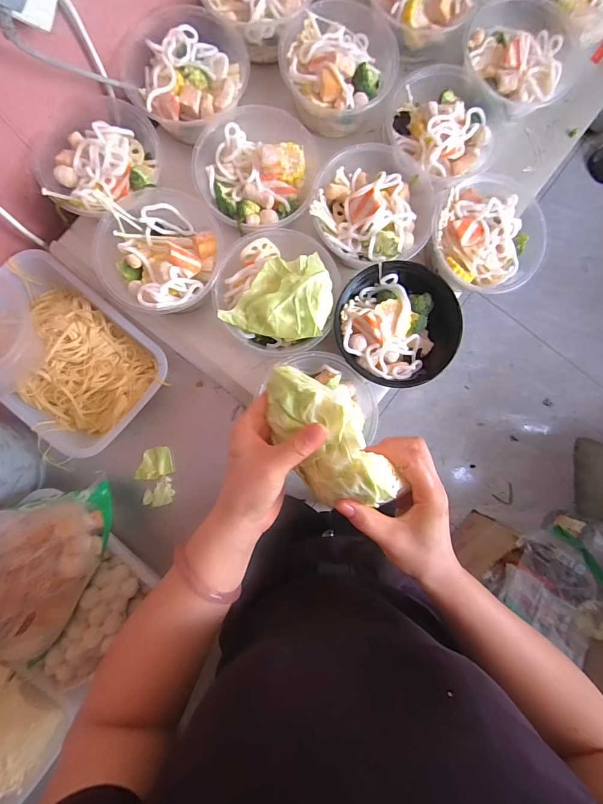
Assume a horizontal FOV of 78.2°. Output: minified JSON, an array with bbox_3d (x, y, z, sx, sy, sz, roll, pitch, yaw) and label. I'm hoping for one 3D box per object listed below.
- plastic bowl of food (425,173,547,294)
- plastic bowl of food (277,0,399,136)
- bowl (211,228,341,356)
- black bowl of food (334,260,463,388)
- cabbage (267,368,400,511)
[{"bbox_3d":[0.259,-0.232,0.529,0.156,0.074,0.156,0,86,-2],"label":"plastic bowl of food"},{"bbox_3d":[0.050,-0.487,0.536,0.154,0.080,0.167,0,86,-2],"label":"plastic bowl of food"},{"bbox_3d":[-0.033,-0.149,0.498,0.158,0.076,0.154,0,86,-2],"label":"bowl"},{"bbox_3d":[0.128,-0.109,0.507,0.164,0.056,0.168,0,86,-2],"label":"black bowl of food"},{"bbox_3d":[0.021,0.029,0.315,0.073,0.046,0.134,-29,88,-4],"label":"cabbage"}]

